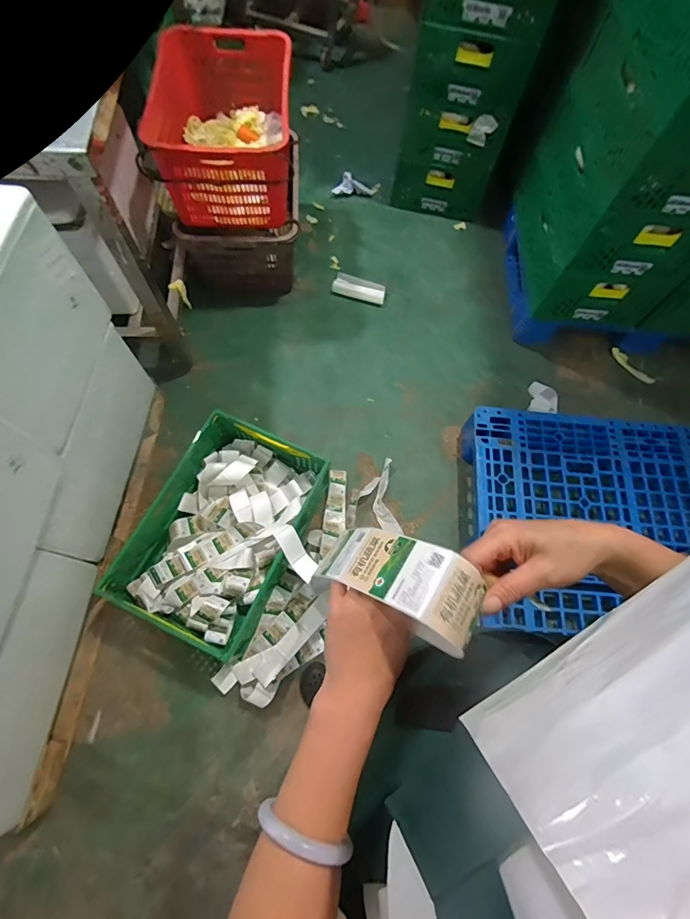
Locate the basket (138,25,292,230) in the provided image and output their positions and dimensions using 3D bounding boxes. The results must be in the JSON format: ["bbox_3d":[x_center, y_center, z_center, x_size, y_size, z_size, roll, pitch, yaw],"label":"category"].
[{"bbox_3d":[-0.397,-1.118,1.402,0.434,0.261,0.581,0,68,-3],"label":"basket"}]

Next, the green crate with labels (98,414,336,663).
[{"bbox_3d":[-0.338,0.210,1.212,0.453,0.204,0.592,25,69,7],"label":"green crate with labels"}]

